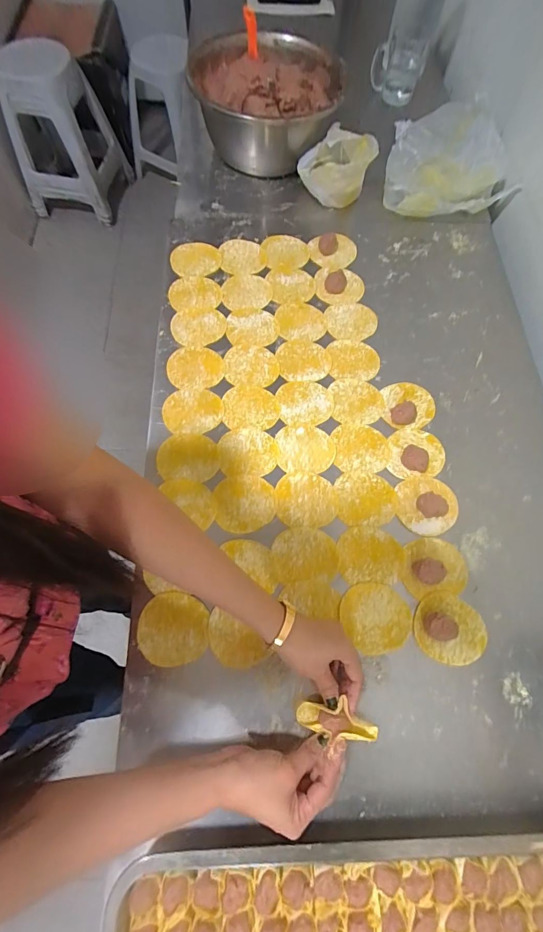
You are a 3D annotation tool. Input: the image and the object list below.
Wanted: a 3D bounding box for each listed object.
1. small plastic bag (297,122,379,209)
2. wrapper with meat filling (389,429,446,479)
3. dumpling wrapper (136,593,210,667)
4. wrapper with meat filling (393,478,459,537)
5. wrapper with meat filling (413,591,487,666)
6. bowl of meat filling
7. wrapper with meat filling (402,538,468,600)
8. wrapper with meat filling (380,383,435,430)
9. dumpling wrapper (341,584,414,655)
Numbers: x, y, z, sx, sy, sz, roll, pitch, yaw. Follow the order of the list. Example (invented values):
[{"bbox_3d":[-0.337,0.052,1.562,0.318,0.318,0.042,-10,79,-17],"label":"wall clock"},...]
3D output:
[{"bbox_3d":[0.123,-0.554,0.709,0.129,0.092,0.080,34,72,10],"label":"small plastic bag"},{"bbox_3d":[0.210,-0.020,0.550,0.081,0.013,0.077,1,69,-2],"label":"wrapper with meat filling"},{"bbox_3d":[-0.117,0.199,0.457,0.082,0.004,0.076,1,72,-4],"label":"dumpling wrapper"},{"bbox_3d":[0.213,0.052,0.516,0.079,0.012,0.079,4,69,-1],"label":"wrapper with meat filling"},{"bbox_3d":[0.220,0.196,0.457,0.083,0.026,0.077,26,71,8],"label":"wrapper with meat filling"},{"bbox_3d":[-0.022,-0.691,0.743,0.284,0.155,0.279,8,69,1],"label":"bowl of meat filling"},{"bbox_3d":[0.209,0.127,0.487,0.083,0.014,0.070,-8,70,-5],"label":"wrapper with meat filling"},{"bbox_3d":[0.211,-0.094,0.571,0.083,0.021,0.076,3,69,-1],"label":"wrapper with meat filling"},{"bbox_3d":[0.127,0.182,0.464,0.081,0.006,0.078,1,70,-3],"label":"dumpling wrapper"}]

